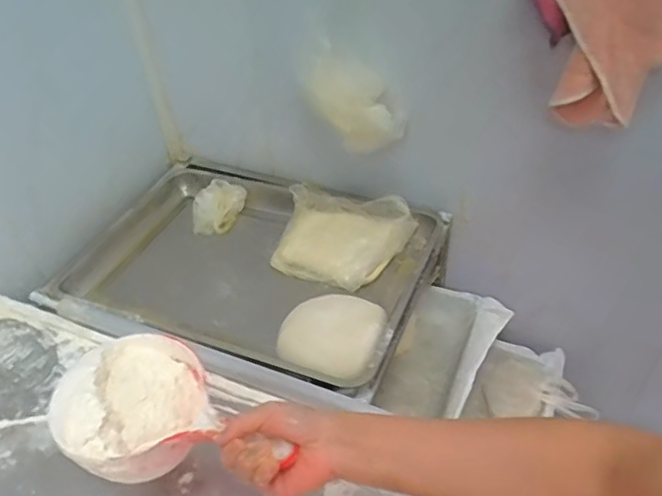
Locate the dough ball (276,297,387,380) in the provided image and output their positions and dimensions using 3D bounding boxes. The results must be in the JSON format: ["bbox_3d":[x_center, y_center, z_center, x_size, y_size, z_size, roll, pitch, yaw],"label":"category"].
[{"bbox_3d":[0.002,0.133,0.884,0.161,0.055,0.151,23,50,26],"label":"dough ball"}]

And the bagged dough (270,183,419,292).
[{"bbox_3d":[0.007,-0.026,1.054,0.251,0.044,0.209,18,48,21],"label":"bagged dough"}]

